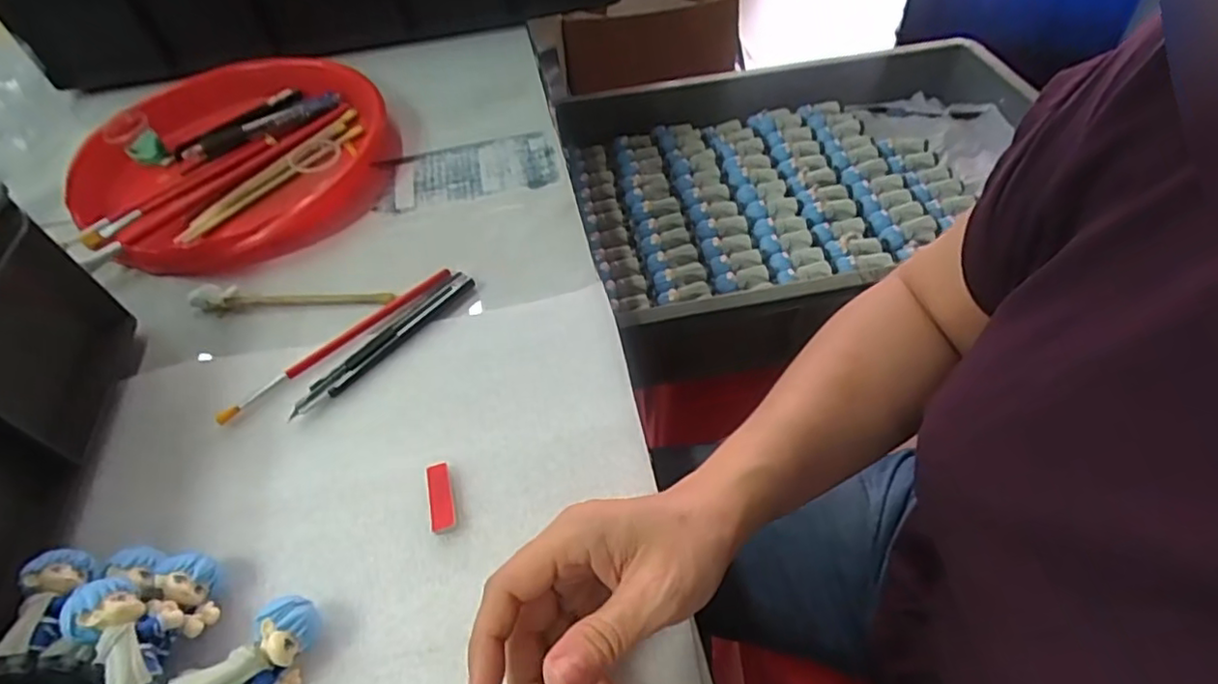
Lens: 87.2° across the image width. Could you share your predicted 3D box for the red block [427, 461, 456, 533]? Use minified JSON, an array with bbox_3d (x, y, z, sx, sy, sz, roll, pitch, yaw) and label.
[{"bbox_3d":[-0.088,0.081,0.336,0.013,0.006,0.038,-16,52,-7],"label":"red block"}]

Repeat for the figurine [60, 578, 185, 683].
[{"bbox_3d":[-0.197,0.130,0.265,0.031,0.026,0.072,-31,75,-18],"label":"figurine"}]

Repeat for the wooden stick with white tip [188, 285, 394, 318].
[{"bbox_3d":[-0.218,-0.031,0.435,0.137,0.013,0.014,-3,52,3],"label":"wooden stick with white tip"}]

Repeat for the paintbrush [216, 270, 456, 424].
[{"bbox_3d":[-0.171,-0.003,0.408,0.012,0.007,0.164,36,63,28],"label":"paintbrush"}]

